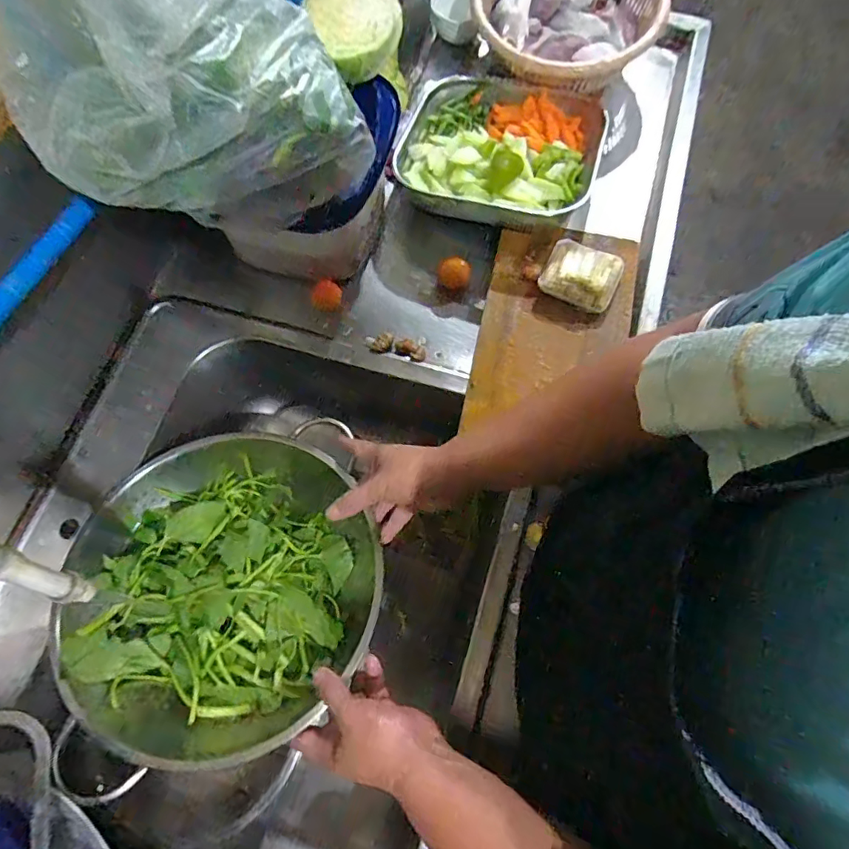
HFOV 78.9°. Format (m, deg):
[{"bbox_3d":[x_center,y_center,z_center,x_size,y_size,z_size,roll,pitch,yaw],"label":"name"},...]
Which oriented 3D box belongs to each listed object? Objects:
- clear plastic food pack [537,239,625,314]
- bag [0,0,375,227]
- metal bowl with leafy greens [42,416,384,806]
[{"bbox_3d":[0.199,-0.191,0.651,0.091,0.029,0.087,22,72,9],"label":"clear plastic food pack"},{"bbox_3d":[-0.185,-0.273,0.381,0.180,0.224,0.224,42,76,15],"label":"bag"},{"bbox_3d":[-0.210,0.166,0.550,0.314,0.097,0.311,0,70,1],"label":"metal bowl with leafy greens"}]

